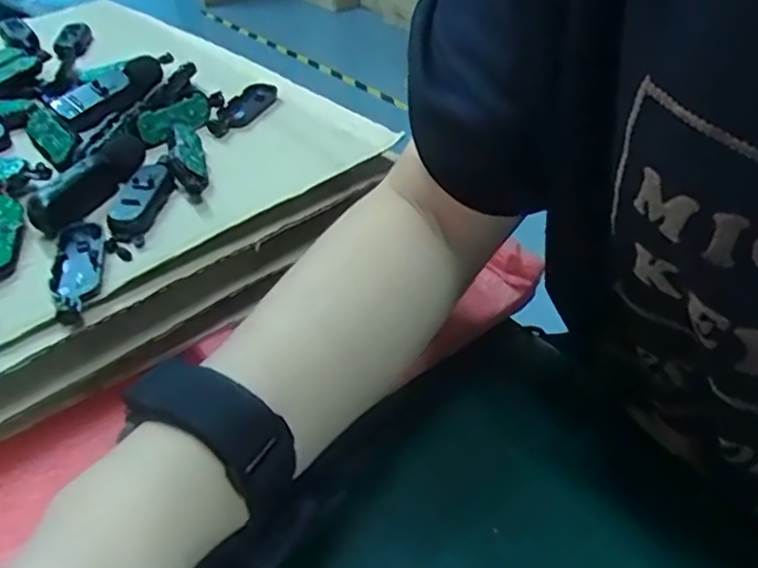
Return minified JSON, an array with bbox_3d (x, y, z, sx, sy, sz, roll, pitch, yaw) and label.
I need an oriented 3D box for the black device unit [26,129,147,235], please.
[{"bbox_3d":[-0.134,-0.050,0.311,0.017,0.019,0.071,16,40,16],"label":"black device unit"}]

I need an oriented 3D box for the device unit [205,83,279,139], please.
[{"bbox_3d":[-0.078,-0.100,0.378,0.018,0.009,0.063,14,39,18],"label":"device unit"}]

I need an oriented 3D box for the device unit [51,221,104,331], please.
[{"bbox_3d":[-0.126,-0.005,0.274,0.019,0.009,0.061,-10,38,-12],"label":"device unit"}]

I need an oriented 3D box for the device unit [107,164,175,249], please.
[{"bbox_3d":[-0.110,-0.039,0.304,0.017,0.013,0.049,7,51,6],"label":"device unit"}]

